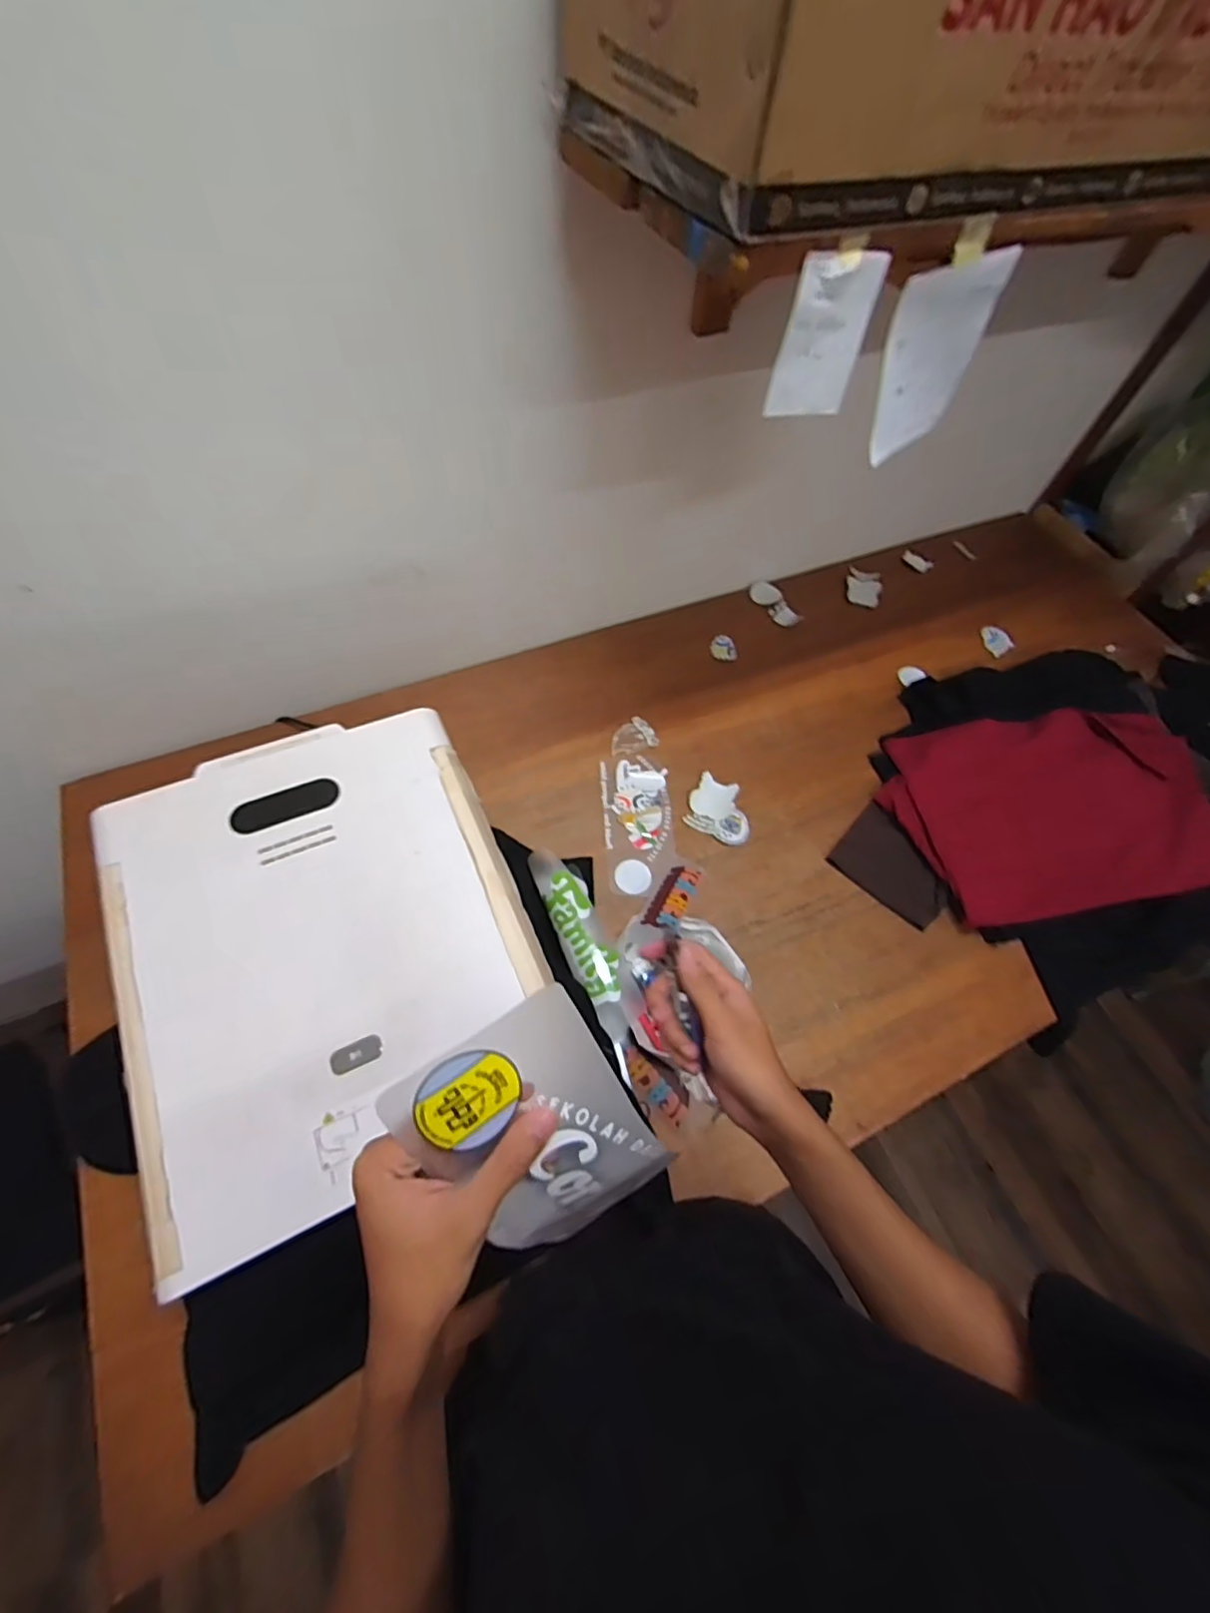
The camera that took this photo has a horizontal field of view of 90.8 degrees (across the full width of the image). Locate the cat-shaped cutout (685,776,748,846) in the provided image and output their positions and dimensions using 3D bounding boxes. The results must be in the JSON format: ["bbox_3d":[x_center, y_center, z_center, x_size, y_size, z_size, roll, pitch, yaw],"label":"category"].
[{"bbox_3d":[0.184,0.004,0.948,0.100,0.005,0.104,20,64,12],"label":"cat-shaped cutout"}]

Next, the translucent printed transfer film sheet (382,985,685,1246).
[{"bbox_3d":[-0.035,0.177,0.321,0.105,0.014,0.145,-30,108,-6],"label":"translucent printed transfer film sheet"}]

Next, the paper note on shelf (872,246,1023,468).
[{"bbox_3d":[0.292,-0.404,0.542,0.110,0.139,0.034,-33,70,-21],"label":"paper note on shelf"}]

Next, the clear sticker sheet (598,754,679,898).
[{"bbox_3d":[0.052,0.024,0.930,0.108,0.005,0.237,-2,63,-5],"label":"clear sticker sheet"}]

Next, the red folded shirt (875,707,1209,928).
[{"bbox_3d":[0.732,-0.006,0.955,0.531,0.064,0.330,-9,64,-11],"label":"red folded shirt"}]

